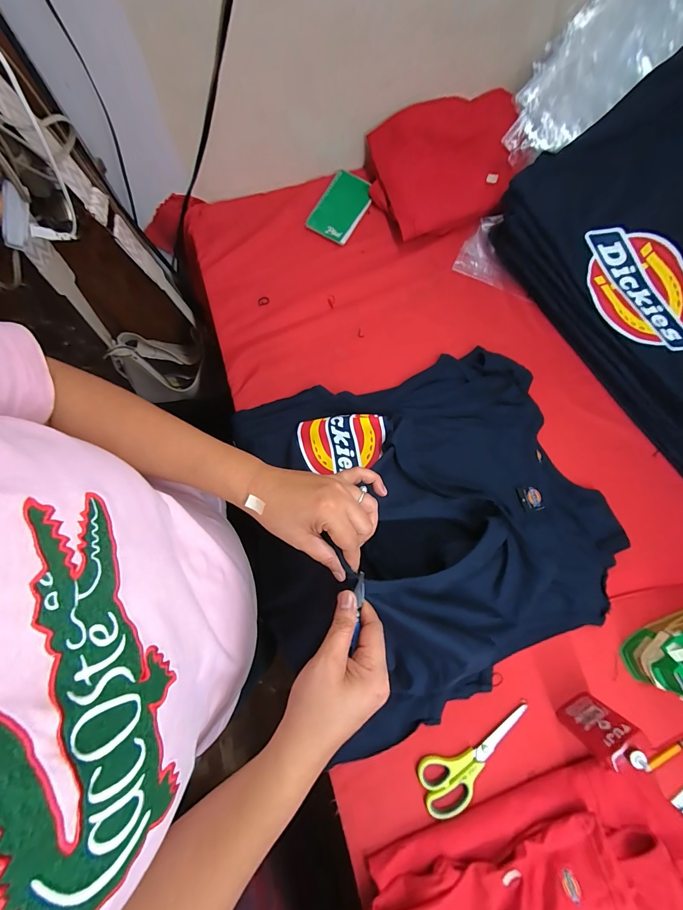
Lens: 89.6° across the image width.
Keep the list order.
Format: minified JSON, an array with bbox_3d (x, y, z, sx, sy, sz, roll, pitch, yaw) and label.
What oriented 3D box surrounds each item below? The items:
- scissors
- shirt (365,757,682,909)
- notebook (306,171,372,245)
[{"bbox_3d":[0.193,0.426,0.475,0.181,0.008,0.071,-28,80,-5],"label":"scissors"},{"bbox_3d":[0.255,0.590,0.418,0.417,0.054,0.273,-21,79,-4],"label":"shirt"},{"bbox_3d":[-0.001,-0.468,0.644,0.086,0.010,0.142,26,80,5],"label":"notebook"}]

